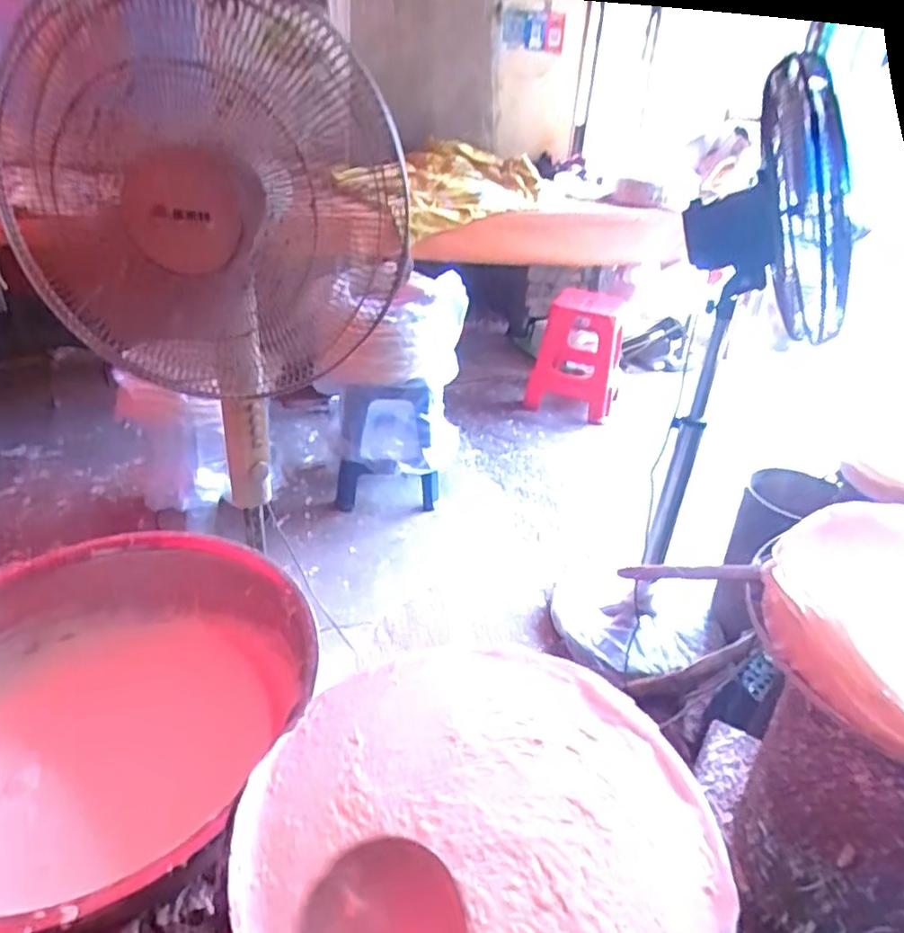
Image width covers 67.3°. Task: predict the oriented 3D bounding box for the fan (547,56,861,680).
[{"bbox_3d":[0.577,-0.138,1.555,0.394,1.330,0.445,20,34,26],"label":"fan"}]

